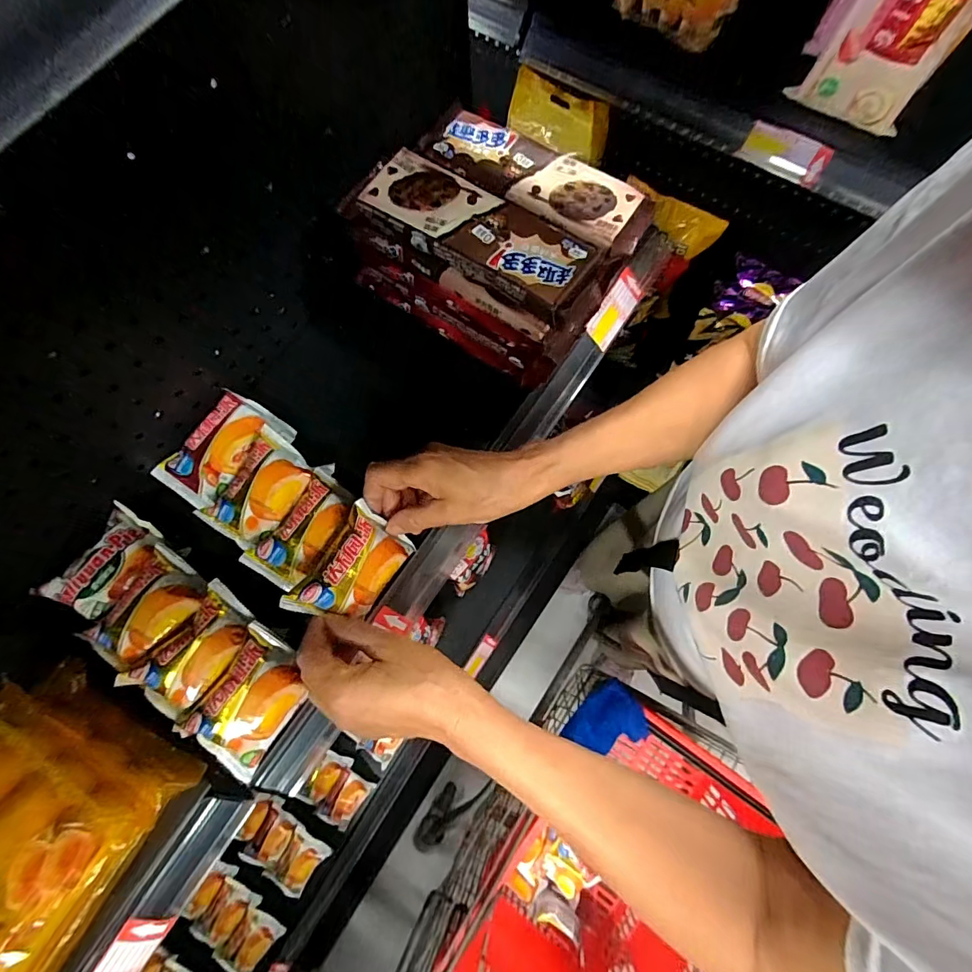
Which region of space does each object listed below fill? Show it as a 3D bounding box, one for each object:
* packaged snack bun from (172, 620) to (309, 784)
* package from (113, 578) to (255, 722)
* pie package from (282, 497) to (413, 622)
[{"bbox_3d":[-0.193,0.176,0.374,0.067,0.032,0.099,41,75,-23],"label":"packaged snack bun"},{"bbox_3d":[-0.241,0.138,0.376,0.061,0.025,0.100,37,78,12],"label":"package"},{"bbox_3d":[-0.110,0.072,0.380,0.068,0.027,0.099,46,69,-31],"label":"pie package"}]

